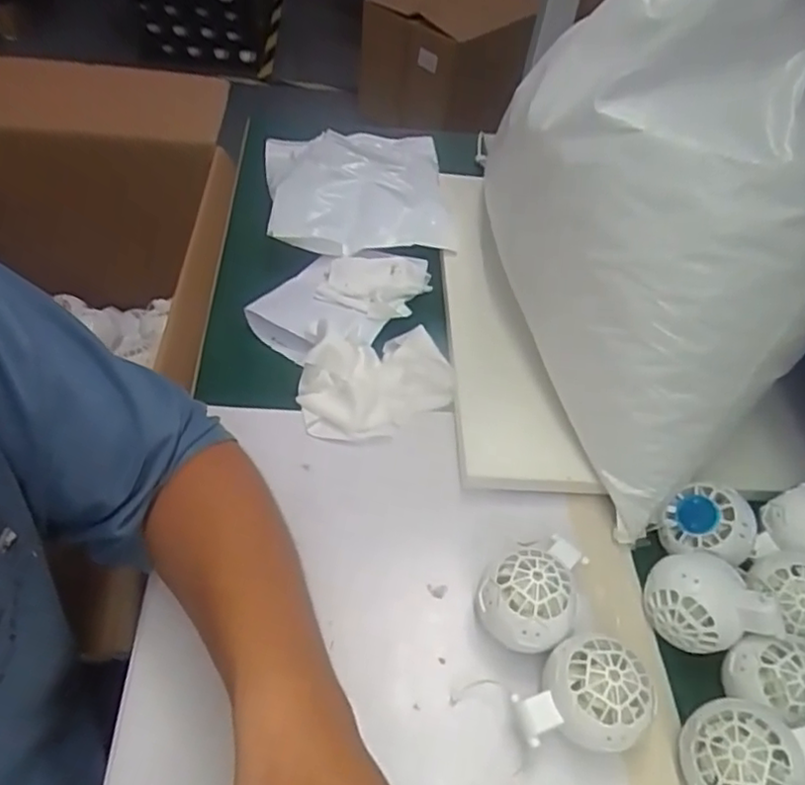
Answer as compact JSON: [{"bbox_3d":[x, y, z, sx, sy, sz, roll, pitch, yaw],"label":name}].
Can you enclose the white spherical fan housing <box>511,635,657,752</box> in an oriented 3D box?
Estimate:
[{"bbox_3d":[0.105,0.184,0.387,0.068,0.058,0.060,-32,58,-27],"label":"white spherical fan housing"}]

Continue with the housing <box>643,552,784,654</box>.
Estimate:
[{"bbox_3d":[0.195,0.137,0.437,0.063,0.060,0.062,0,49,-4],"label":"housing"}]

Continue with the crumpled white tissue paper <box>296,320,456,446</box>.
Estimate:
[{"bbox_3d":[-0.021,-0.015,0.552,0.126,0.045,0.103,-5,50,-8],"label":"crumpled white tissue paper"}]

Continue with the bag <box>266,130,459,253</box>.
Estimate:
[{"bbox_3d":[-0.052,-0.227,0.717,0.191,0.032,0.229,0,50,-7],"label":"bag"}]

